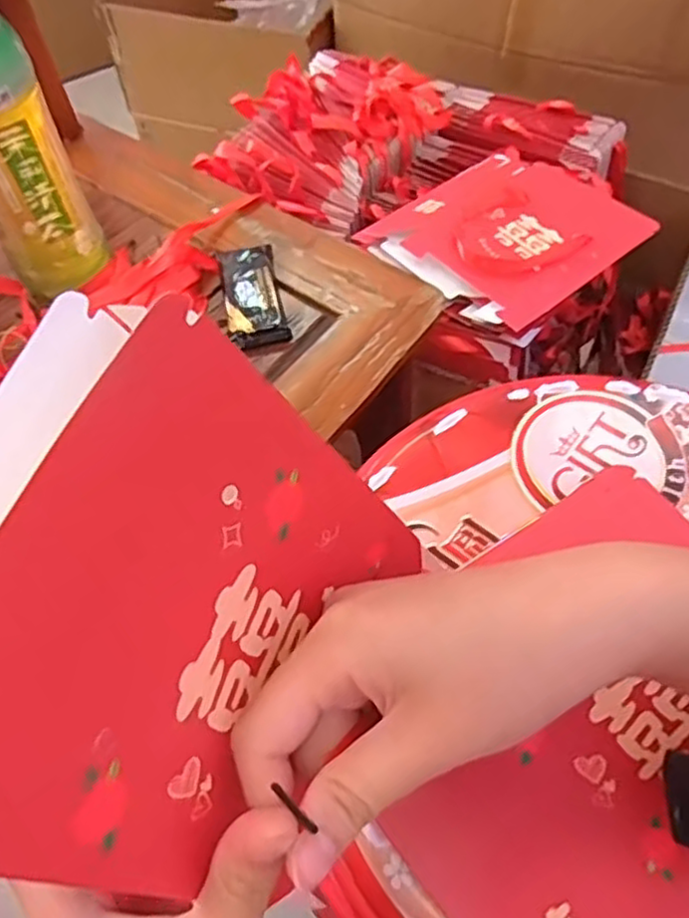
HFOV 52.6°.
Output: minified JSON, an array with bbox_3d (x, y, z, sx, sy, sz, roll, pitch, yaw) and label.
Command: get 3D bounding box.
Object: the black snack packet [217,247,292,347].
[{"bbox_3d":[-0.064,-0.116,0.485,0.038,0.010,0.094,-12,59,-5],"label":"black snack packet"}]

